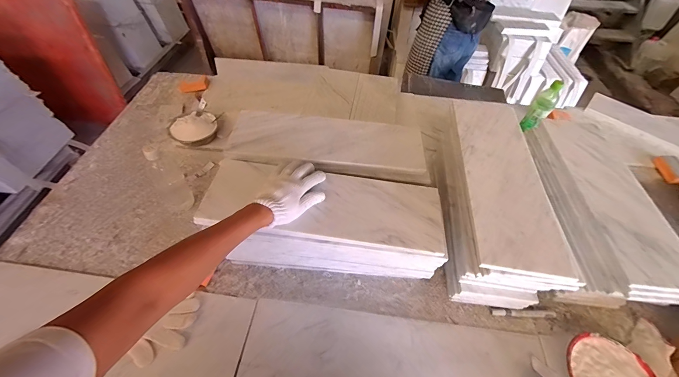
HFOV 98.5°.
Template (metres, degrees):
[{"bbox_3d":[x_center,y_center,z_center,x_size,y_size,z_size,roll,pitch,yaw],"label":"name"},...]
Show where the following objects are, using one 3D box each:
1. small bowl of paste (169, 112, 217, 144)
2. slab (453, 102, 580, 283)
[{"bbox_3d":[-0.454,-0.187,0.914,0.139,0.044,0.110,-18,54,-16],"label":"small bowl of paste"},{"bbox_3d":[0.336,-0.042,0.611,0.153,0.014,0.461,7,52,3],"label":"slab"}]

